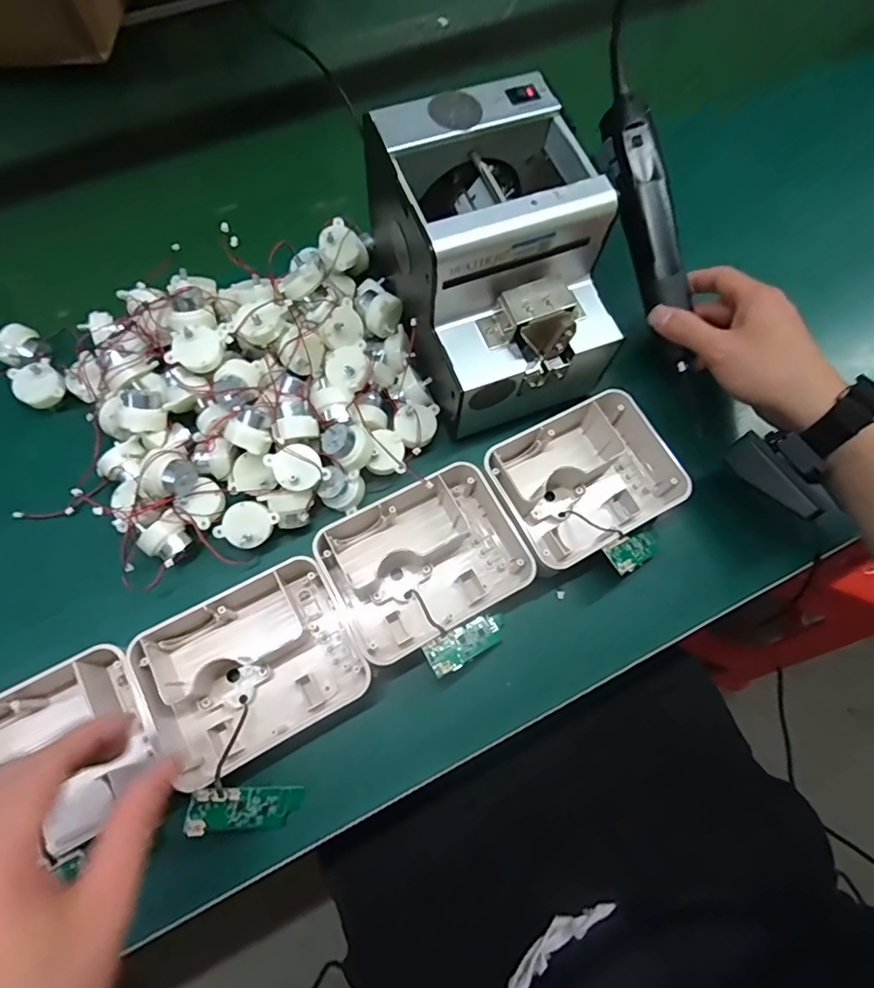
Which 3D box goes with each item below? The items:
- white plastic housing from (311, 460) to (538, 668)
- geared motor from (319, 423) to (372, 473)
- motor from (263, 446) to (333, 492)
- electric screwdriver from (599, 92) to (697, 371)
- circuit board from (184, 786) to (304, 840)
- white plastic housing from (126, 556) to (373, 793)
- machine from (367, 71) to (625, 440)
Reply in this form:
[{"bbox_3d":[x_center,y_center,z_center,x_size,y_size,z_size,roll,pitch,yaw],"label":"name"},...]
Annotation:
[{"bbox_3d":[-0.011,0.042,0.377,0.127,0.040,0.107,-27,71,-12],"label":"white plastic housing"},{"bbox_3d":[-0.063,-0.034,0.386,0.030,0.023,0.030,-4,81,24],"label":"geared motor"},{"bbox_3d":[-0.096,-0.019,0.374,0.033,0.020,0.033,-32,104,3],"label":"motor"},{"bbox_3d":[0.169,-0.200,0.422,0.029,0.030,0.201,-19,98,-9],"label":"electric screwdriver"},{"bbox_3d":[-0.112,0.188,0.323,0.069,0.010,0.024,24,60,-40],"label":"circuit board"},{"bbox_3d":[-0.121,0.108,0.350,0.127,0.036,0.105,-28,72,-13],"label":"white plastic housing"},{"bbox_3d":[0.043,-0.160,0.381,0.127,0.130,0.177,-22,70,-11],"label":"machine"}]

